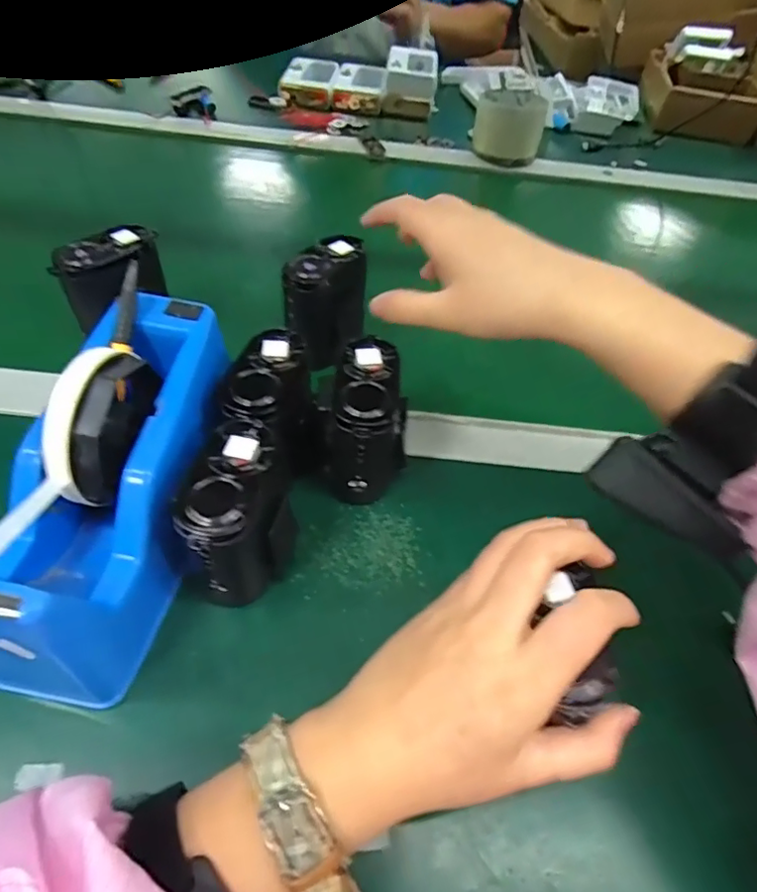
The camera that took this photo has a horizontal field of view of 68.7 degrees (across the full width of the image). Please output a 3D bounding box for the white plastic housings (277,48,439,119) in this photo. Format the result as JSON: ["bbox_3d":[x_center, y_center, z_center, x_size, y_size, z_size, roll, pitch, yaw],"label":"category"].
[{"bbox_3d":[-0.024,-0.491,0.740,0.202,0.056,0.089,2,52,-5],"label":"white plastic housings"}]

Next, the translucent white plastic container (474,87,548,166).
[{"bbox_3d":[0.157,-0.385,0.677,0.081,0.065,0.077,8,52,0],"label":"translucent white plastic container"}]

